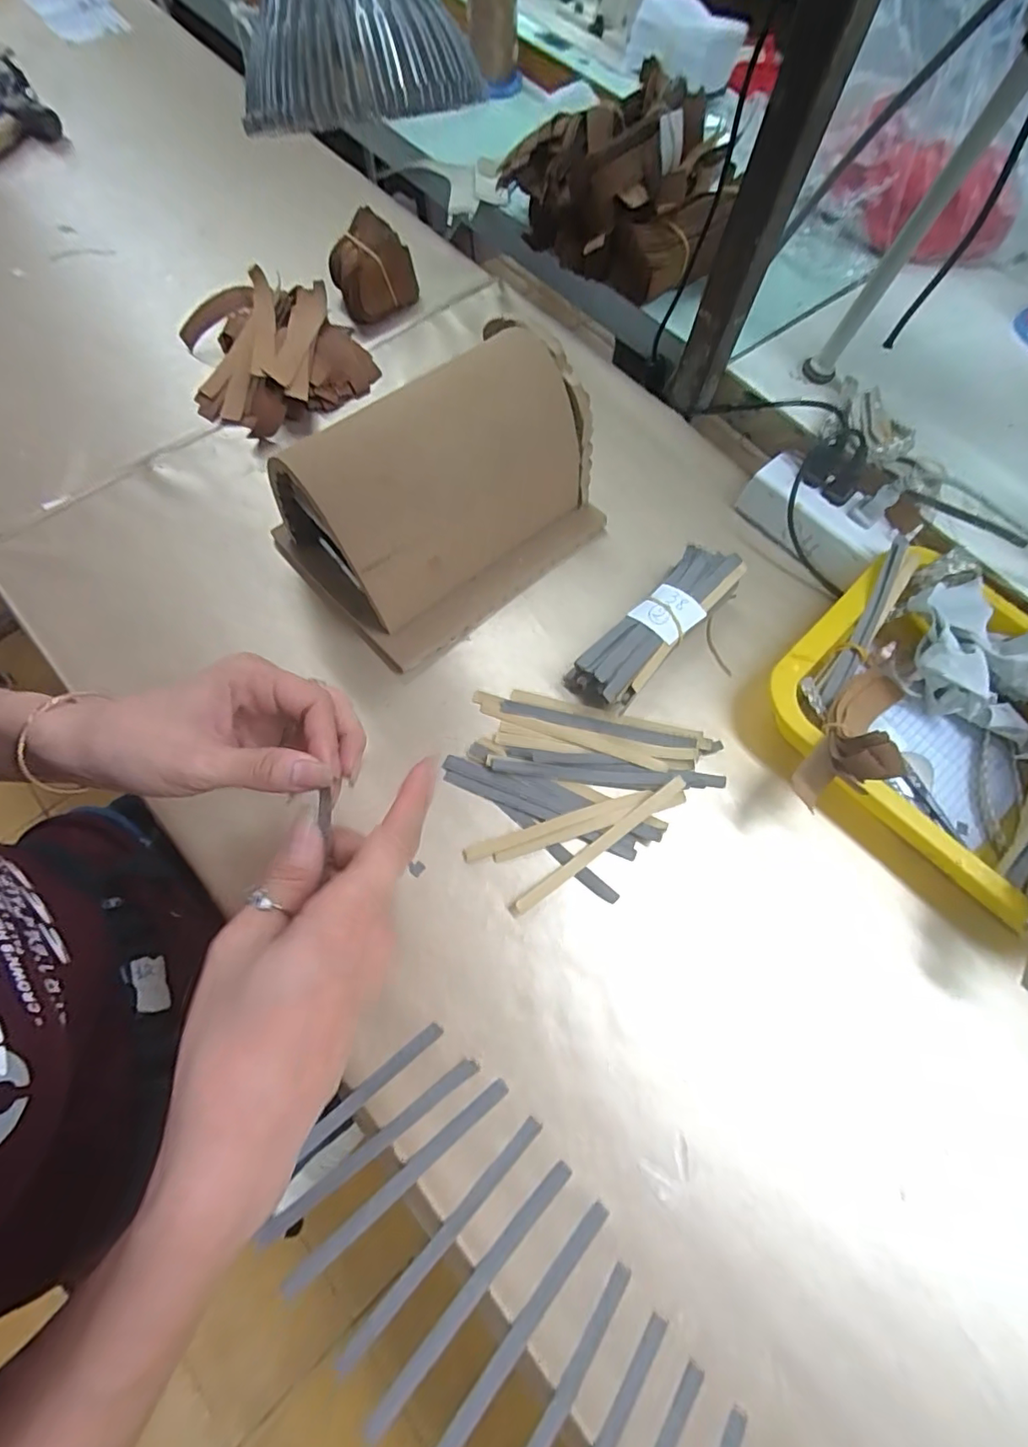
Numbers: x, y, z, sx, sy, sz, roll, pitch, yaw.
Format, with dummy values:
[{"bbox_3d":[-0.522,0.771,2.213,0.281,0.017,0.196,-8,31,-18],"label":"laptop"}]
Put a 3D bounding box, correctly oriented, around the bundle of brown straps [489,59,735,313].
[{"bbox_3d":[0.113,-0.472,0.495,0.160,0.090,0.184,-39,75,-16],"label":"bundle of brown straps"}]

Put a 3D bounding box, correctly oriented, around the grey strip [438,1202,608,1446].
[{"bbox_3d":[0.002,0.294,0.265,0.009,0.011,0.130,40,73,13],"label":"grey strip"}]

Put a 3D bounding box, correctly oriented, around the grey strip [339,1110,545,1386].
[{"bbox_3d":[-0.035,0.259,0.280,0.134,0.008,0.010,-43,75,-16],"label":"grey strip"}]

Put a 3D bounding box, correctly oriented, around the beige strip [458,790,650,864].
[{"bbox_3d":[0.029,0.065,0.356,0.125,0.007,0.010,-17,70,-7],"label":"beige strip"}]

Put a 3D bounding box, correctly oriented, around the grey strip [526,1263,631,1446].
[{"bbox_3d":[0.018,0.327,0.262,0.010,0.008,0.132,35,72,12],"label":"grey strip"}]

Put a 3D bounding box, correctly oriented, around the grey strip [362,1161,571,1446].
[{"bbox_3d":[-0.020,0.276,0.272,0.010,0.004,0.132,36,65,28],"label":"grey strip"}]

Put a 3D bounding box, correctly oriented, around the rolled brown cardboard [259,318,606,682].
[{"bbox_3d":[-0.049,-0.162,0.390,0.212,0.112,0.142,-36,74,-14],"label":"rolled brown cardboard"}]

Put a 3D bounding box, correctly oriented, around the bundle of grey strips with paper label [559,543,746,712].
[{"bbox_3d":[0.101,-0.067,0.397,0.044,0.039,0.142,43,74,14],"label":"bundle of grey strips with paper label"}]

